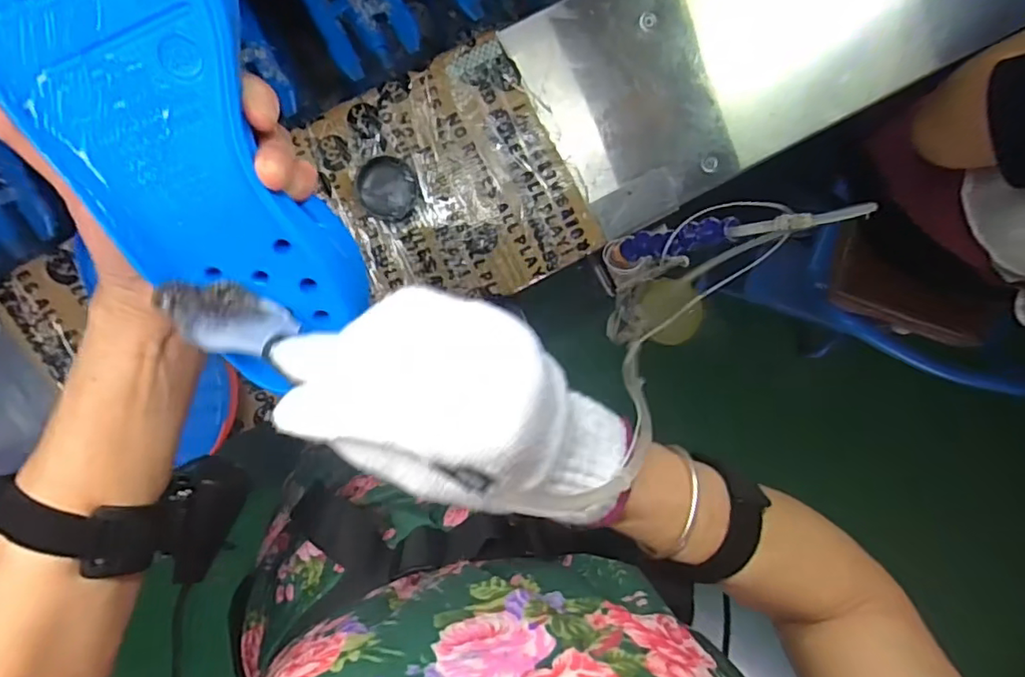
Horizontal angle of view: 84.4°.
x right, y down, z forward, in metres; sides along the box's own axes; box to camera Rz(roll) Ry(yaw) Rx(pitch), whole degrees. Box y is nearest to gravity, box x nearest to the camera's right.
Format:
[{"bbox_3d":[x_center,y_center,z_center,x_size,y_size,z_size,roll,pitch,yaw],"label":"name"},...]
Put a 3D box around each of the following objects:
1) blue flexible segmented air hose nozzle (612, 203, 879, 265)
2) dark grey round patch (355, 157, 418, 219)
[{"bbox_3d":[0.182,-0.094,0.508,0.048,0.235,0.029,-21,103,-41],"label":"blue flexible segmented air hose nozzle"},{"bbox_3d":[-0.124,-0.149,0.562,0.055,0.019,0.059,-1,99,-4],"label":"dark grey round patch"}]

